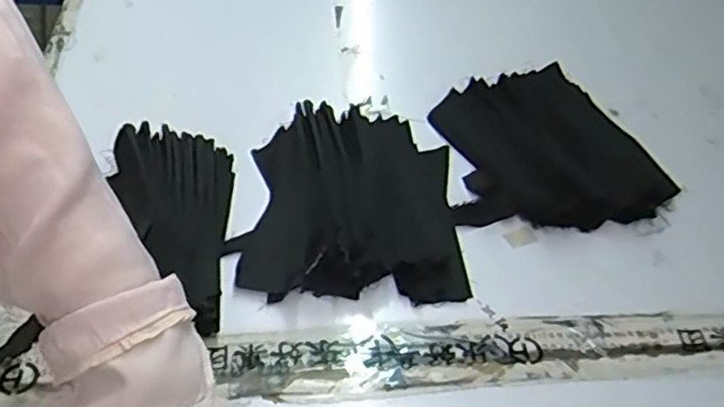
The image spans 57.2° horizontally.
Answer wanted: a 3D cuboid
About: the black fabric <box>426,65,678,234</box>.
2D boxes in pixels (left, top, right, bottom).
[{"bbox_3d":[0.206,-0.064,0.714,0.231,0.045,0.191,-1,49,-5],"label":"black fabric"}]

